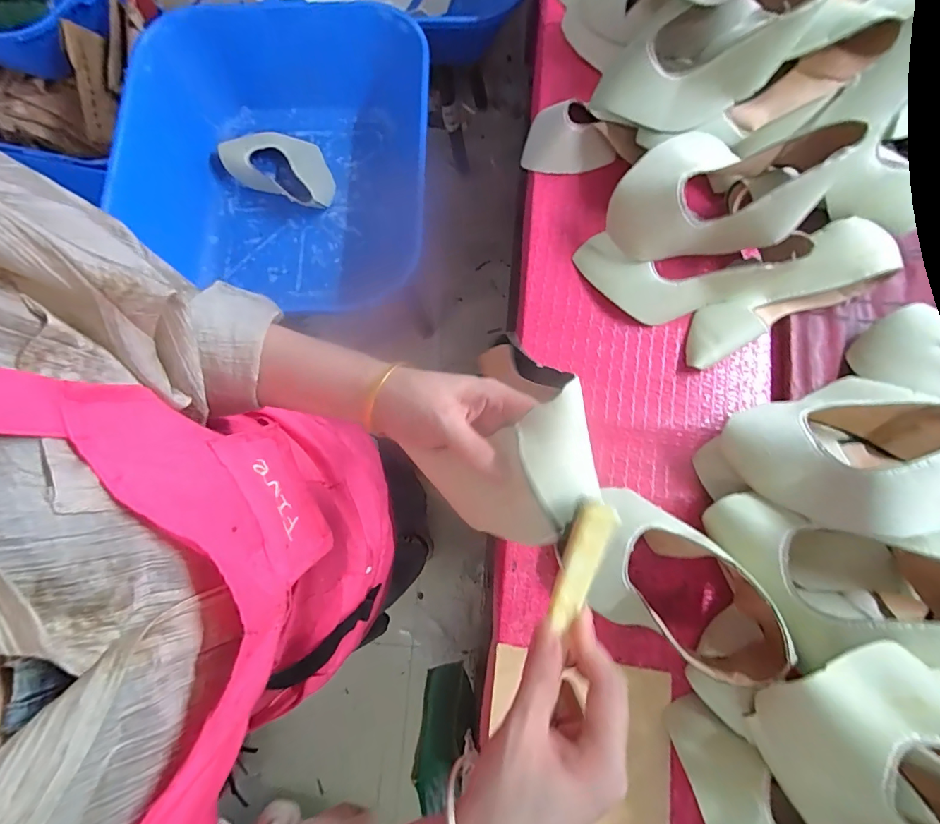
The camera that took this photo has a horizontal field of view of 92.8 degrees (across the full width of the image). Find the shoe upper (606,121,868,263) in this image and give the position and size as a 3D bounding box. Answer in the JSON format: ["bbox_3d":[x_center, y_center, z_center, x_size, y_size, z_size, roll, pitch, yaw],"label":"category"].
[{"bbox_3d":[0.282,-0.256,0.511,0.222,0.123,0.114,1,79,1],"label":"shoe upper"}]

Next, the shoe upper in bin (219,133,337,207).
[{"bbox_3d":[-0.359,-0.488,0.872,0.239,0.052,0.145,27,81,6],"label":"shoe upper in bin"}]

